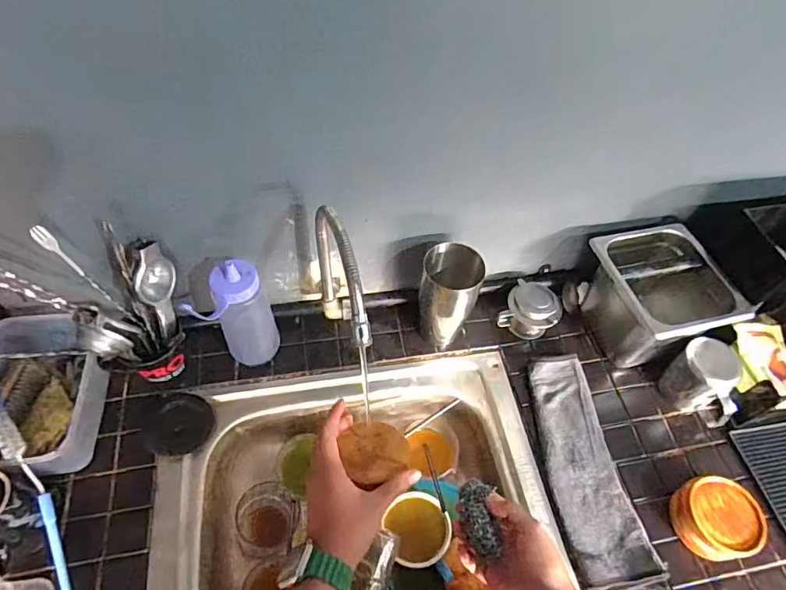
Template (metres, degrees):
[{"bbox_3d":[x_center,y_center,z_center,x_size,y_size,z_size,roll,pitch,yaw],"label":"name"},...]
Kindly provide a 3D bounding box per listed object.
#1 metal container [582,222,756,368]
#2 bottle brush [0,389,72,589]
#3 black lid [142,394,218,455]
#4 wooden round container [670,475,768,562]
[{"bbox_3d":[0.380,0.006,0.748,0.153,0.146,0.166,-8,56,-9],"label":"metal container"},{"bbox_3d":[-0.387,0.239,0.545,0.030,0.021,0.324,-26,78,-20],"label":"bottle brush"},{"bbox_3d":[-0.289,0.173,0.670,0.084,0.020,0.082,11,56,4],"label":"black lid"},{"bbox_3d":[0.408,0.279,0.625,0.089,0.050,0.090,2,55,-3],"label":"wooden round container"}]

